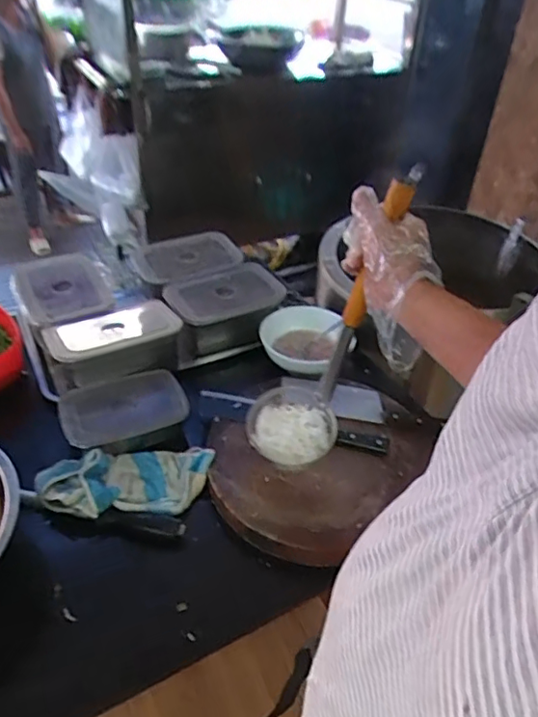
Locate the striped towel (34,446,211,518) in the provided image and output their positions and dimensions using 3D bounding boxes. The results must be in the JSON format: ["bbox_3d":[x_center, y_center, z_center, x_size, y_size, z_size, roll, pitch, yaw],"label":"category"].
[{"bbox_3d":[-0.202,0.171,0.807,0.245,0.034,0.108,-6,40,-10],"label":"striped towel"}]

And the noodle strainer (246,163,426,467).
[{"bbox_3d":[0.080,-0.043,0.707,0.103,0.407,0.109,2,35,-30],"label":"noodle strainer"}]

